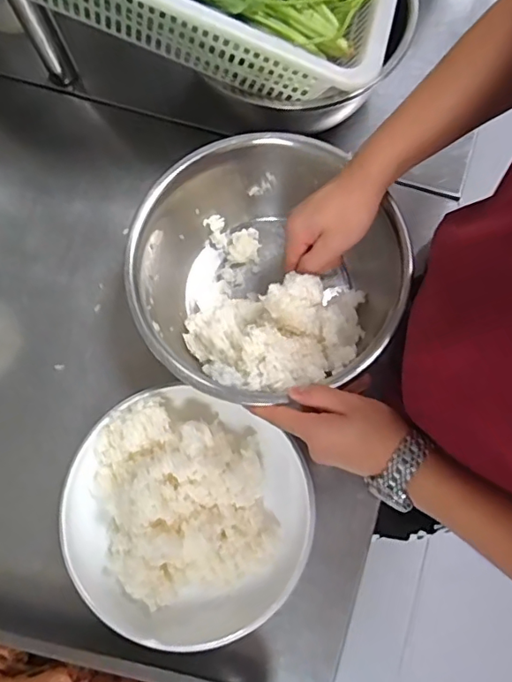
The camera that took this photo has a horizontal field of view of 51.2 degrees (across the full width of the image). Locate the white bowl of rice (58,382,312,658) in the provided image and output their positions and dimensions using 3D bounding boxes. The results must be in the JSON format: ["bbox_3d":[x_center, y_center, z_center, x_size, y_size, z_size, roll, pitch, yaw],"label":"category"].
[{"bbox_3d":[-0.070,0.170,0.523,0.230,0.093,0.229,0,77,1],"label":"white bowl of rice"}]

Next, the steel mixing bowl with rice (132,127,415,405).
[{"bbox_3d":[0.009,-0.069,0.562,0.263,0.132,0.258,0,77,1],"label":"steel mixing bowl with rice"}]

